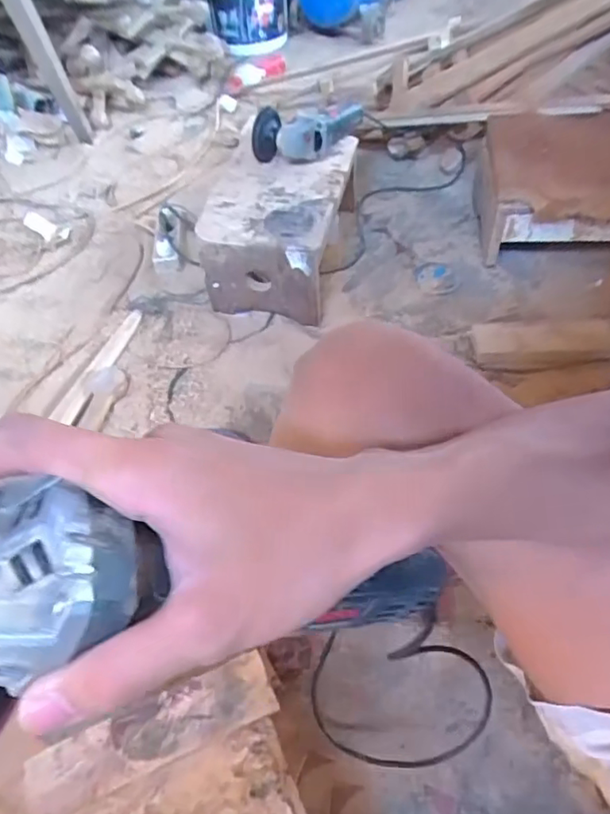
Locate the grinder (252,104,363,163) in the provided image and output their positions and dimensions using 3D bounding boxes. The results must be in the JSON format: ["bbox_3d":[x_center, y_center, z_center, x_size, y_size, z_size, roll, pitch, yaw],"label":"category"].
[{"bbox_3d":[0.012,-0.555,1.136,0.238,0.081,0.120,-7,53,-2],"label":"grinder"}]

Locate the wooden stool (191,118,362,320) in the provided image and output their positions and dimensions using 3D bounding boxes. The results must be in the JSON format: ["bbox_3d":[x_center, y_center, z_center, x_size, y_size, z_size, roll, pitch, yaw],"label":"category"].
[{"bbox_3d":[-0.045,-0.363,1.168,0.238,0.203,0.336,8,54,10],"label":"wooden stool"}]

